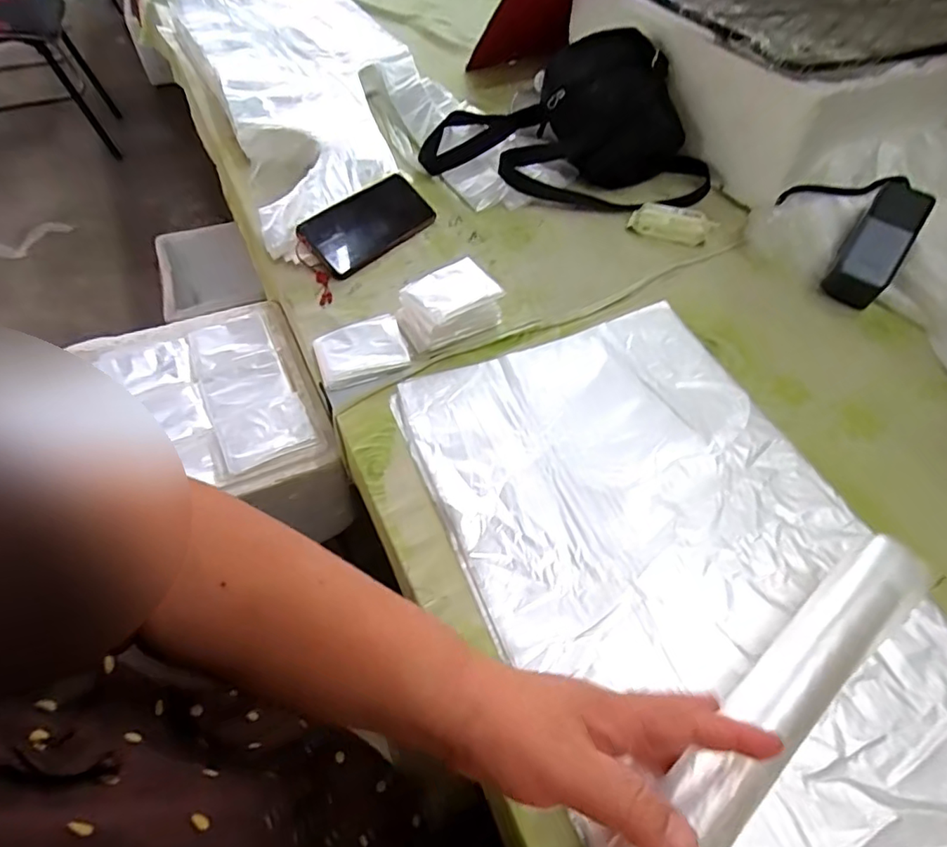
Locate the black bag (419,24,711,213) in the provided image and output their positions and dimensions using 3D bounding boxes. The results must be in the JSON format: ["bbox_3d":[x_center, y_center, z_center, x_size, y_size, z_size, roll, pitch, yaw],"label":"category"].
[{"bbox_3d":[0.121,-0.394,0.731,0.388,0.135,0.200,4,52,2],"label":"black bag"}]

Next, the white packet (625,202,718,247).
[{"bbox_3d":[0.243,-0.245,0.682,0.098,0.018,0.048,19,54,13],"label":"white packet"}]

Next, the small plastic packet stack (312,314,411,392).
[{"bbox_3d":[-0.113,-0.071,0.552,0.085,0.021,0.066,-15,54,-13],"label":"small plastic packet stack"}]

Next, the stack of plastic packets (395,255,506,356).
[{"bbox_3d":[-0.025,-0.121,0.568,0.097,0.050,0.068,-21,55,-16],"label":"stack of plastic packets"}]

